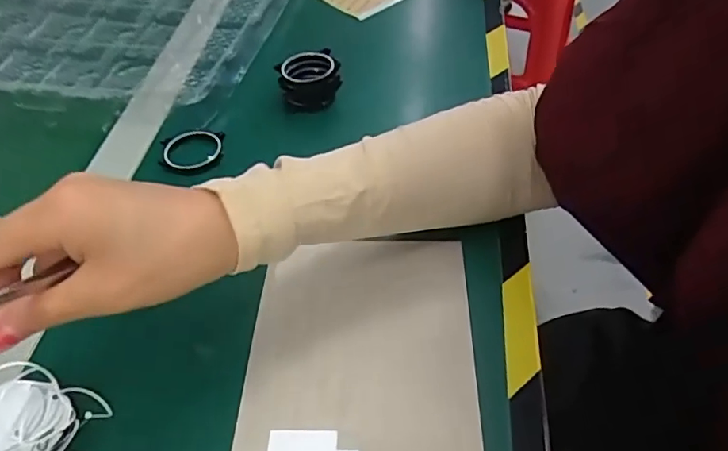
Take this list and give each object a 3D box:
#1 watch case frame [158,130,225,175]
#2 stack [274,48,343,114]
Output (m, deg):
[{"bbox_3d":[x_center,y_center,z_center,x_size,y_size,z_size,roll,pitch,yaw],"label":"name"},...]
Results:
[{"bbox_3d":[-0.138,-0.060,0.431,0.050,0.011,0.047,-8,49,-3],"label":"watch case frame"},{"bbox_3d":[-0.048,-0.125,0.472,0.051,0.036,0.047,-15,50,-8],"label":"stack"}]

